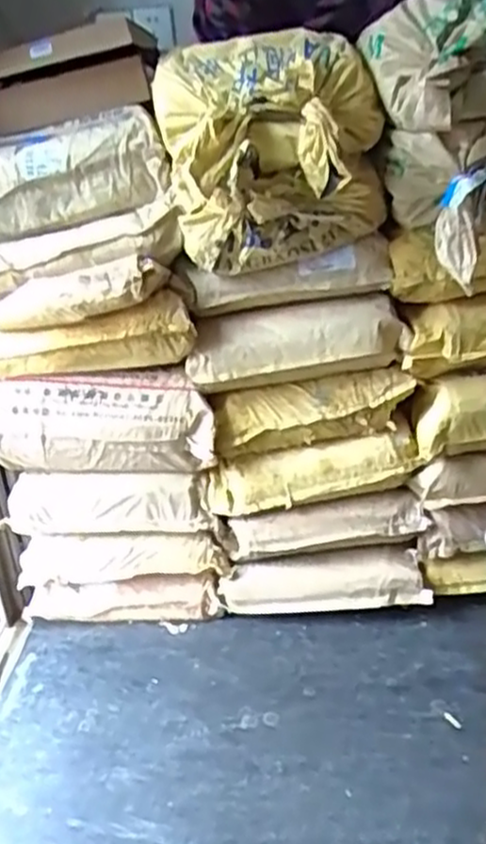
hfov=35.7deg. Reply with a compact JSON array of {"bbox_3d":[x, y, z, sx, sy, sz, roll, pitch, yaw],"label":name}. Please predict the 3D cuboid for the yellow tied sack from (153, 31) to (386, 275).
[{"bbox_3d":[0.052,-0.453,1.283,0.367,0.355,0.223,-6,24,-1],"label":"yellow tied sack"}]

